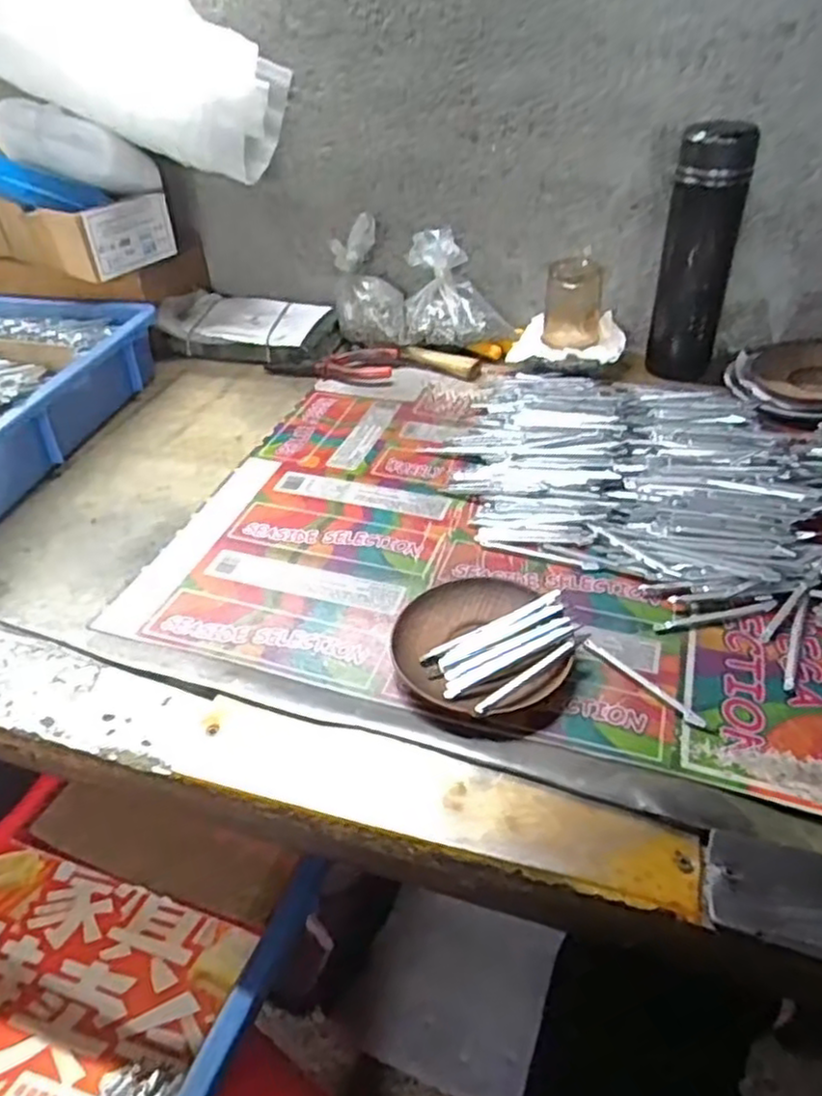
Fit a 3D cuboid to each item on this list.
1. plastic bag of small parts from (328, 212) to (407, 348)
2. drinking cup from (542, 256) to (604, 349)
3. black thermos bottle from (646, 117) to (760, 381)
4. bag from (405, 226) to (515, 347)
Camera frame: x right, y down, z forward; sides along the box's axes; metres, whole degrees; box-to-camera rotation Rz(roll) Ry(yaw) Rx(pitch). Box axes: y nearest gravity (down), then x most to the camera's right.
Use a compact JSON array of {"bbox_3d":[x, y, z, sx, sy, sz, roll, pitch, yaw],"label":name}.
[{"bbox_3d":[-0.048,-0.303,0.817,0.077,0.113,0.107,-4,40,-1],"label":"plastic bag of small parts"},{"bbox_3d":[0.180,-0.270,0.791,0.063,0.078,0.055,6,41,11],"label":"drinking cup"},{"bbox_3d":[0.286,-0.289,0.723,0.071,0.242,0.057,9,41,14],"label":"black thermos bottle"},{"bbox_3d":[0.053,-0.289,0.817,0.117,0.107,0.080,-5,40,-2],"label":"bag"}]

